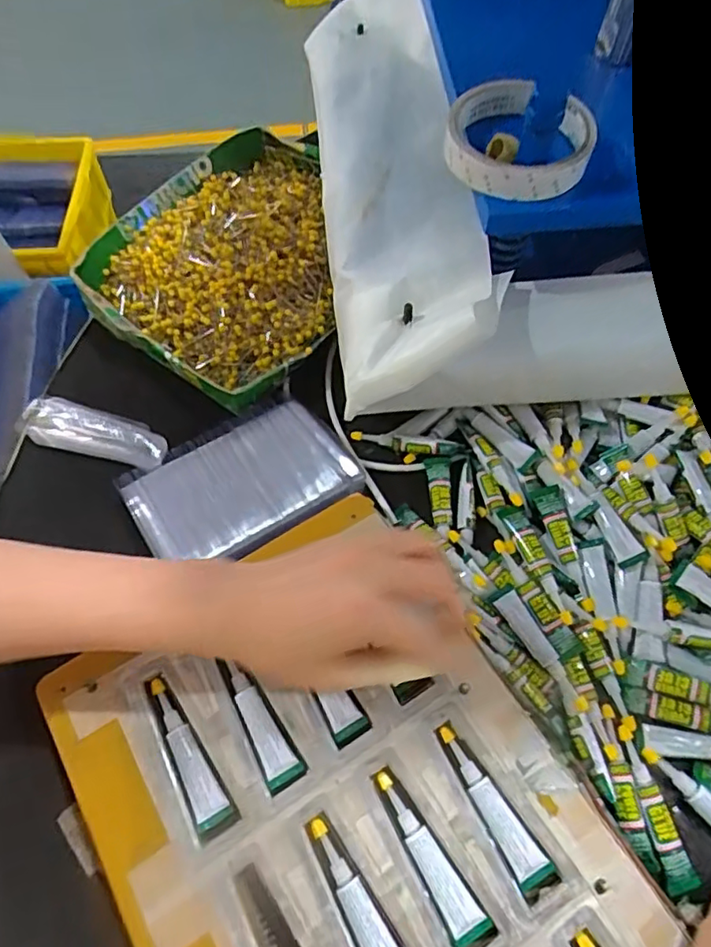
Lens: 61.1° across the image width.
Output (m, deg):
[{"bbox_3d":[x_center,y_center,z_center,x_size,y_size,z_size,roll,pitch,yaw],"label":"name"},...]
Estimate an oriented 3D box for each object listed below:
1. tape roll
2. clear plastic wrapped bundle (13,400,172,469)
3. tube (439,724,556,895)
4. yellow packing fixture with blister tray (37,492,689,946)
[{"bbox_3d":[0.100,-0.207,0.372,0.086,0.024,0.090,0,63,0],"label":"tape roll"},{"bbox_3d":[-0.203,-0.031,0.458,0.118,0.020,0.034,16,65,9],"label":"clear plastic wrapped bundle"},{"bbox_3d":[0.073,0.177,0.323,0.019,0.006,0.086,-28,66,-13],"label":"tube"},{"bbox_3d":[0.010,0.205,0.305,0.225,0.019,0.357,-32,69,-12],"label":"yellow packing fixture with blister tray"}]

